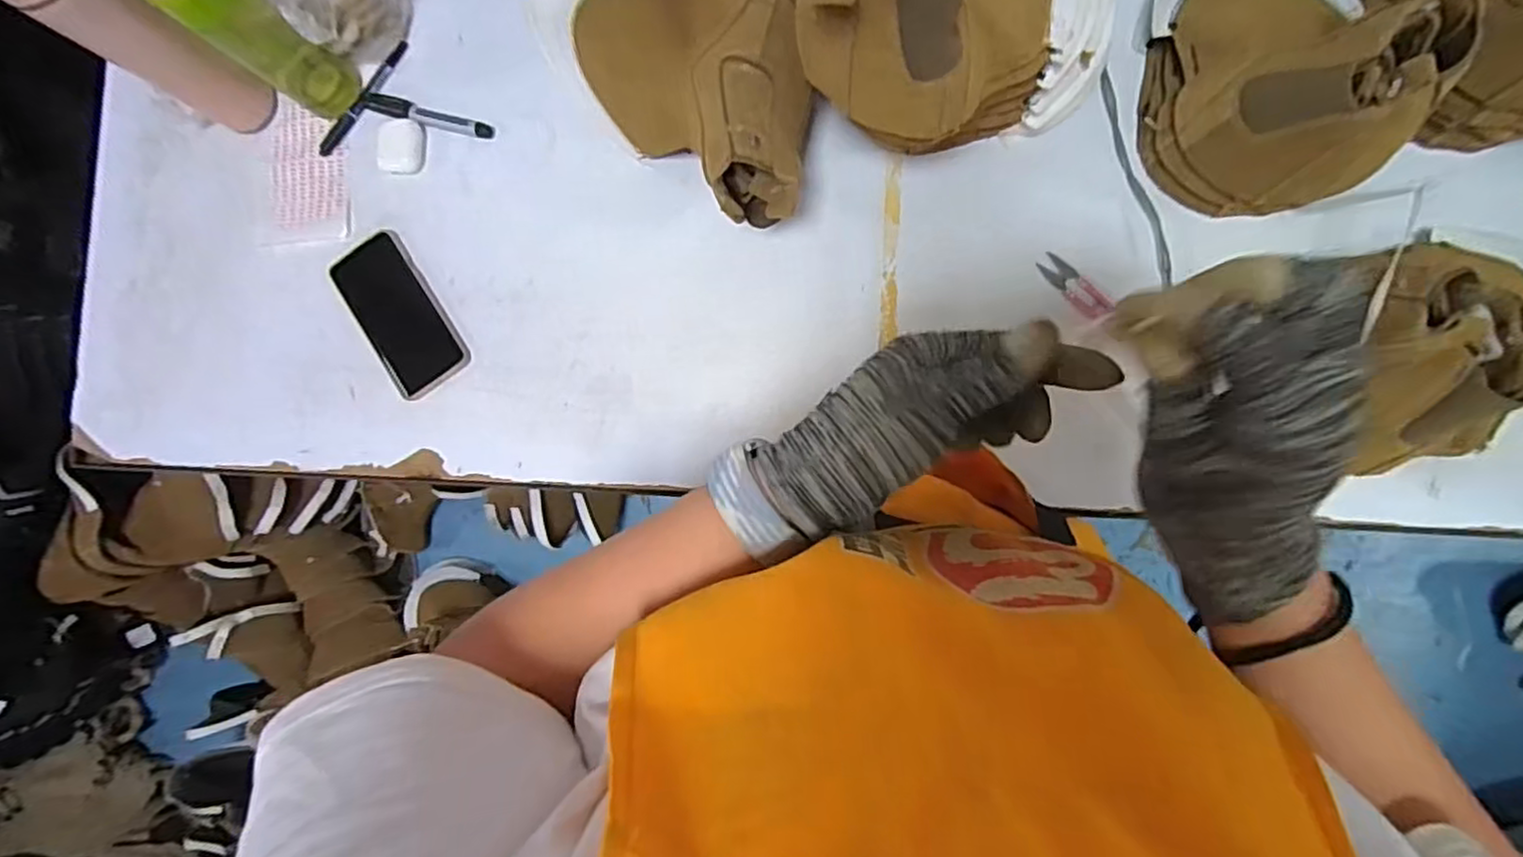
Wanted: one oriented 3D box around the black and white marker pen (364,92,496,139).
[{"bbox_3d":[-0.334,-0.312,0.688,0.143,0.012,0.021,19,89,7],"label":"black and white marker pen"}]

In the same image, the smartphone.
[{"bbox_3d":[-0.357,-0.113,0.679,0.079,0.010,0.161,-34,84,4],"label":"smartphone"}]

